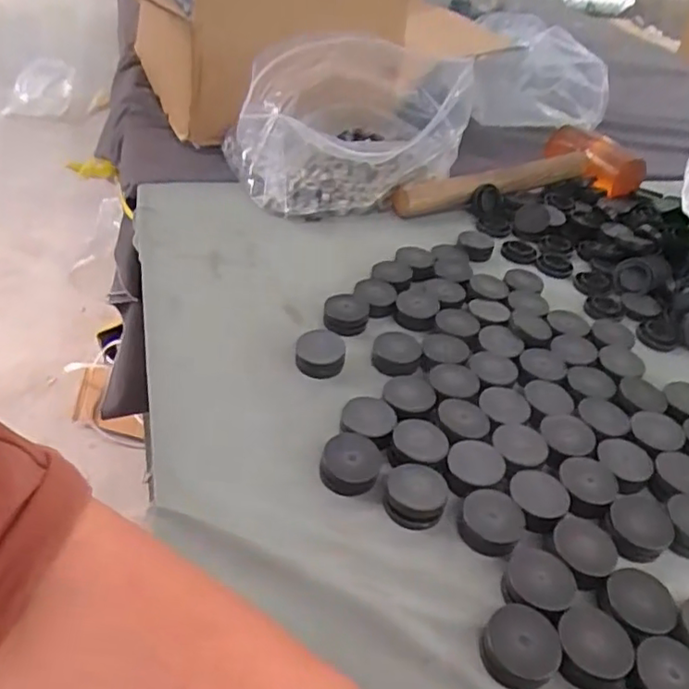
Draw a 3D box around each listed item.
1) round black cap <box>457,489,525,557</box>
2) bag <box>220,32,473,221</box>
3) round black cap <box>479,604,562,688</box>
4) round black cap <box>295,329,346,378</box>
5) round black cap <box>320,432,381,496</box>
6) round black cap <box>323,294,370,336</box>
[{"bbox_3d":[0.079,0.096,0.335,0.032,0.011,0.034,6,39,-5],"label":"round black cap"},{"bbox_3d":[0.001,-0.237,0.620,0.212,0.135,0.143,-12,43,-24],"label":"bag"},{"bbox_3d":[0.080,0.137,0.282,0.032,0.013,0.034,6,39,-5],"label":"round black cap"},{"bbox_3d":[-0.017,0.006,0.428,0.033,0.012,0.039,5,39,-5],"label":"round black cap"},{"bbox_3d":[0.005,0.067,0.352,0.030,0.016,0.034,28,42,22],"label":"round black cap"},{"bbox_3d":[0.002,-0.024,0.470,0.033,0.015,0.037,8,39,-1],"label":"round black cap"}]

